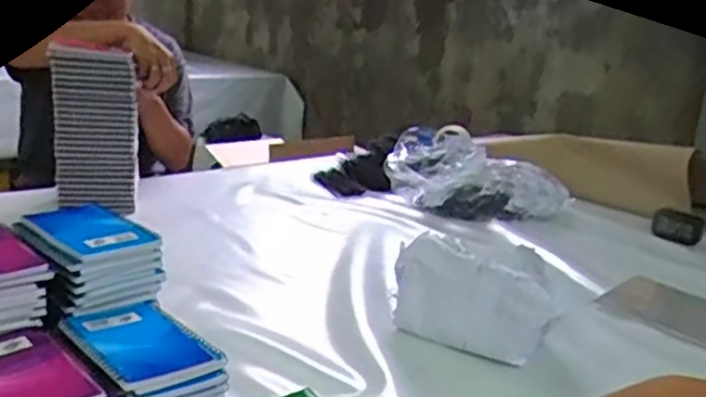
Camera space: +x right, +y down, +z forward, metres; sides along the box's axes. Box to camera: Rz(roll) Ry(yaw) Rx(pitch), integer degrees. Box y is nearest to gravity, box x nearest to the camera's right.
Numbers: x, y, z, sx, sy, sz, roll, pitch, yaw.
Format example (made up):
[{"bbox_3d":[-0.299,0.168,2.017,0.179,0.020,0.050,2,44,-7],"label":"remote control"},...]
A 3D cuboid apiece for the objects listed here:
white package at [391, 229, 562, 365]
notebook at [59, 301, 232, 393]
[{"bbox_3d":[0.140,0.119,0.839,0.203,0.129,0.043,16,19,33],"label":"white package"},{"bbox_3d":[-0.184,0.124,0.596,0.094,0.017,0.130,-8,20,-40],"label":"notebook"}]

